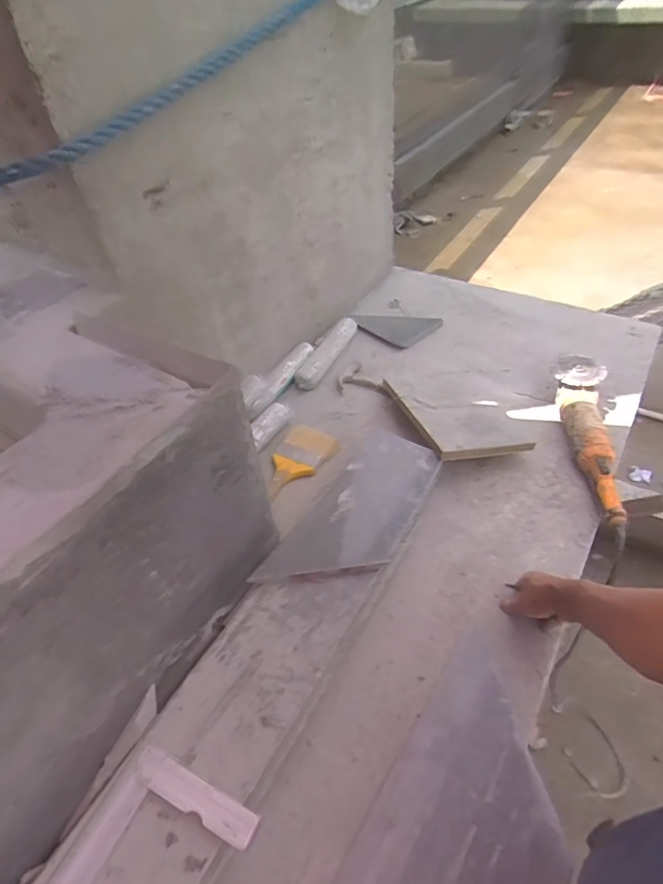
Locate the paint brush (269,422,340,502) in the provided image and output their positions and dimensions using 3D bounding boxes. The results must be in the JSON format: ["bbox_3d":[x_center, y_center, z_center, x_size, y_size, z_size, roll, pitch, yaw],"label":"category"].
[{"bbox_3d":[-0.067,0.037,1.023,0.093,0.024,0.182,20,51,22],"label":"paint brush"}]

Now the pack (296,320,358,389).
[{"bbox_3d":[-0.003,-0.220,1.233,0.055,0.047,0.276,17,50,20],"label":"pack"}]

